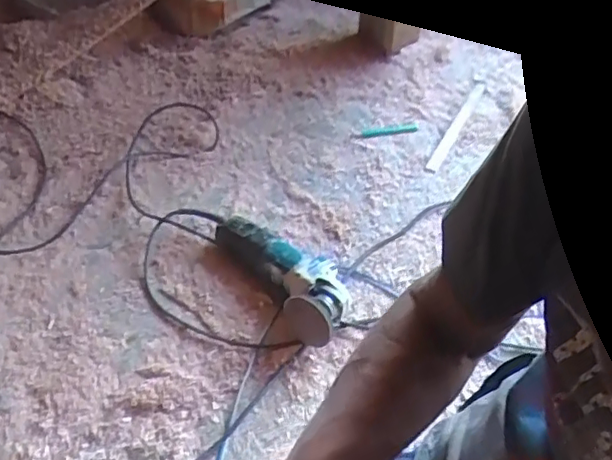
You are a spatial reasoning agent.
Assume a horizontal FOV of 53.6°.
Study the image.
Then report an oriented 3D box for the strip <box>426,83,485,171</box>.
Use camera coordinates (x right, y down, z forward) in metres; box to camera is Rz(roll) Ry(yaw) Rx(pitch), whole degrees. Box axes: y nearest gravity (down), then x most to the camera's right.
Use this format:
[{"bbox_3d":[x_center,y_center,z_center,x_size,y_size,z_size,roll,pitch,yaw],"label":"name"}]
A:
[{"bbox_3d":[0.315,-0.218,1.262,0.027,0.009,0.282,29,59,9],"label":"strip"}]

